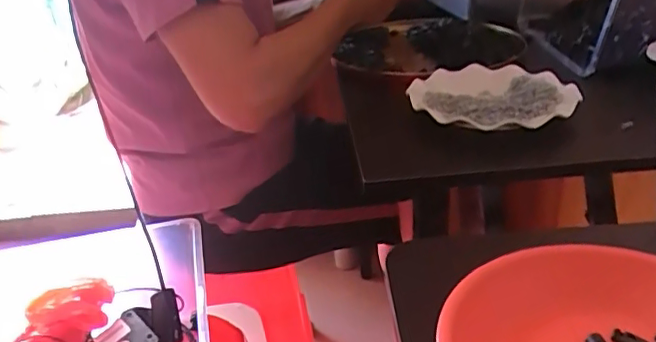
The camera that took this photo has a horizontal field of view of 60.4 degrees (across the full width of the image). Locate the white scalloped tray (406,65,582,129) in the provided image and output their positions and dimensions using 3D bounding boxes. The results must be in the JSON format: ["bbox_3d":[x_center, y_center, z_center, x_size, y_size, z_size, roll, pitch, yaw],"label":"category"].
[{"bbox_3d":[0.189,-0.084,0.660,0.181,0.031,0.163,-1,27,4],"label":"white scalloped tray"}]

